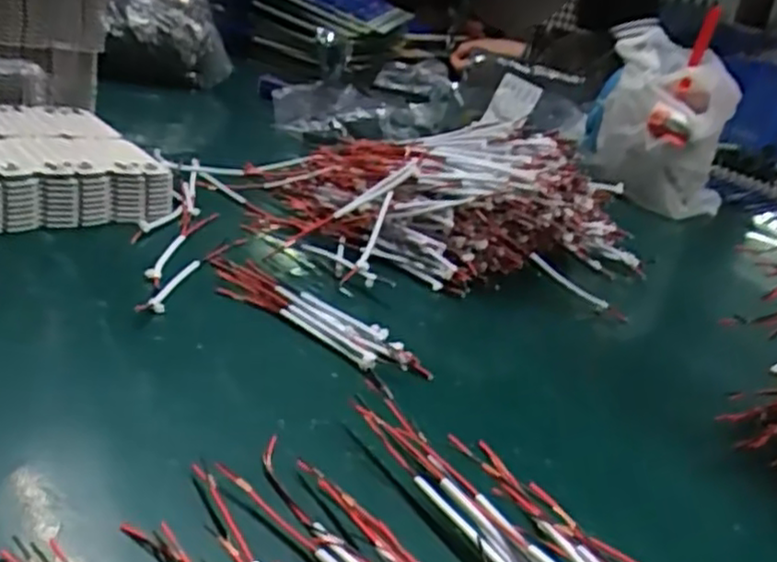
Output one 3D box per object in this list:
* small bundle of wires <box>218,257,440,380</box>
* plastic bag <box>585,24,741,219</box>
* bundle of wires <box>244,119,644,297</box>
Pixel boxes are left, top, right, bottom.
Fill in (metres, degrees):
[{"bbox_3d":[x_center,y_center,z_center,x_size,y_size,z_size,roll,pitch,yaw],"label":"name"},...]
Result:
[{"bbox_3d":[-0.050,0.021,0.464,0.166,0.017,0.040,26,30,25],"label":"small bundle of wires"},{"bbox_3d":[0.310,-0.173,0.835,0.158,0.180,0.142,21,28,16],"label":"plastic bag"},{"bbox_3d":[0.054,-0.072,0.599,0.346,0.089,0.207,12,27,-1],"label":"bundle of wires"}]

